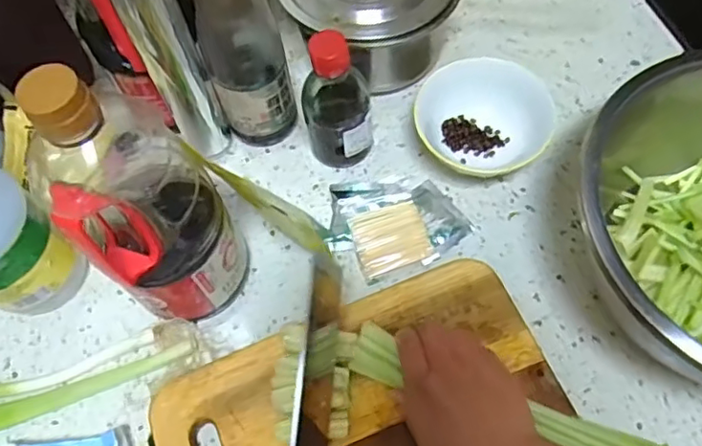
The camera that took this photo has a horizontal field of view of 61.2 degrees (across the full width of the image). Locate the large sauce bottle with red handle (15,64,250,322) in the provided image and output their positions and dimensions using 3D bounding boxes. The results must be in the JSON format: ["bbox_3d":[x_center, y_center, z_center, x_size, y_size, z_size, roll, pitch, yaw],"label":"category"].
[{"bbox_3d":[-0.140,-0.011,0.417,0.089,0.261,0.090,-26,66,-9],"label":"large sauce bottle with red handle"}]

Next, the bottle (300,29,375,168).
[{"bbox_3d":[-0.012,-0.104,0.523,0.061,0.141,0.052,-4,64,1],"label":"bottle"}]

